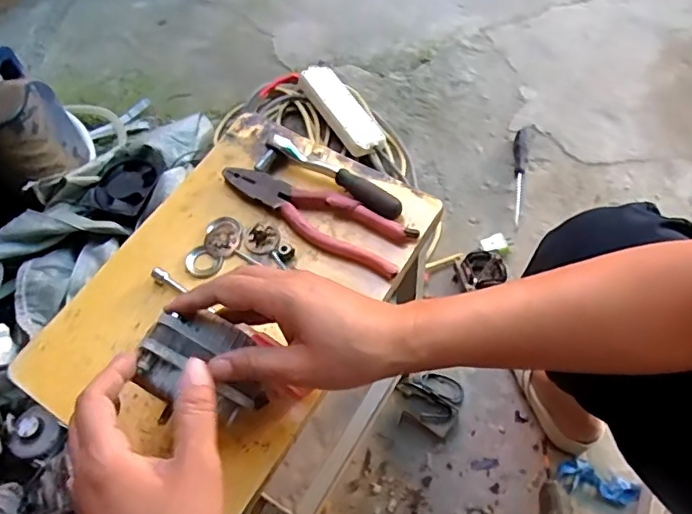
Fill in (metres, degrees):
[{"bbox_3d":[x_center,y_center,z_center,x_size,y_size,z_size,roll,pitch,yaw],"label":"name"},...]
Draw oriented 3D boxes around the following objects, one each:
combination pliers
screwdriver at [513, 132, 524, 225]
[{"bbox_3d":[-0.031,-0.043,0.510,0.190,0.015,0.052,27,67,19],"label":"combination pliers"},{"bbox_3d":[0.331,-0.156,1.066,0.019,0.021,0.200,4,62,5],"label":"screwdriver"}]

